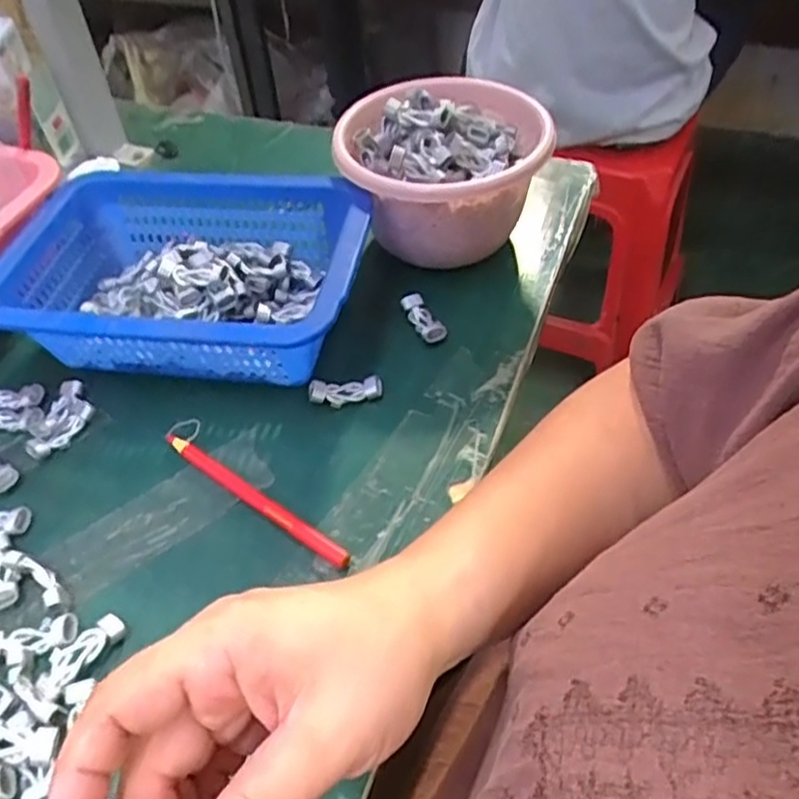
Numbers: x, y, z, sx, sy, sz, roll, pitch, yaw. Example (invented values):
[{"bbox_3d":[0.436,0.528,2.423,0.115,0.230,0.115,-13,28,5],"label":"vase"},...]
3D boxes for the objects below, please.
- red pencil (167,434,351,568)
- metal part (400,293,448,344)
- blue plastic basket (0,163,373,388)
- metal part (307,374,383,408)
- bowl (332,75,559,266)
[{"bbox_3d":[-0.082,0.053,0.383,0.140,0.009,0.012,28,56,26],"label":"red pencil"},{"bbox_3d":[0.017,-0.057,0.470,0.014,0.014,0.045,-22,50,-15],"label":"metal part"},{"bbox_3d":[-0.130,-0.072,0.453,0.218,0.083,0.154,5,49,8],"label":"blue plastic basket"},{"bbox_3d":[-0.034,-0.006,0.433,0.046,0.015,0.015,-6,48,-1],"label":"metal part"},{"bbox_3d":[0.028,-0.169,0.496,0.137,0.091,0.145,-2,48,2],"label":"bowl"}]

